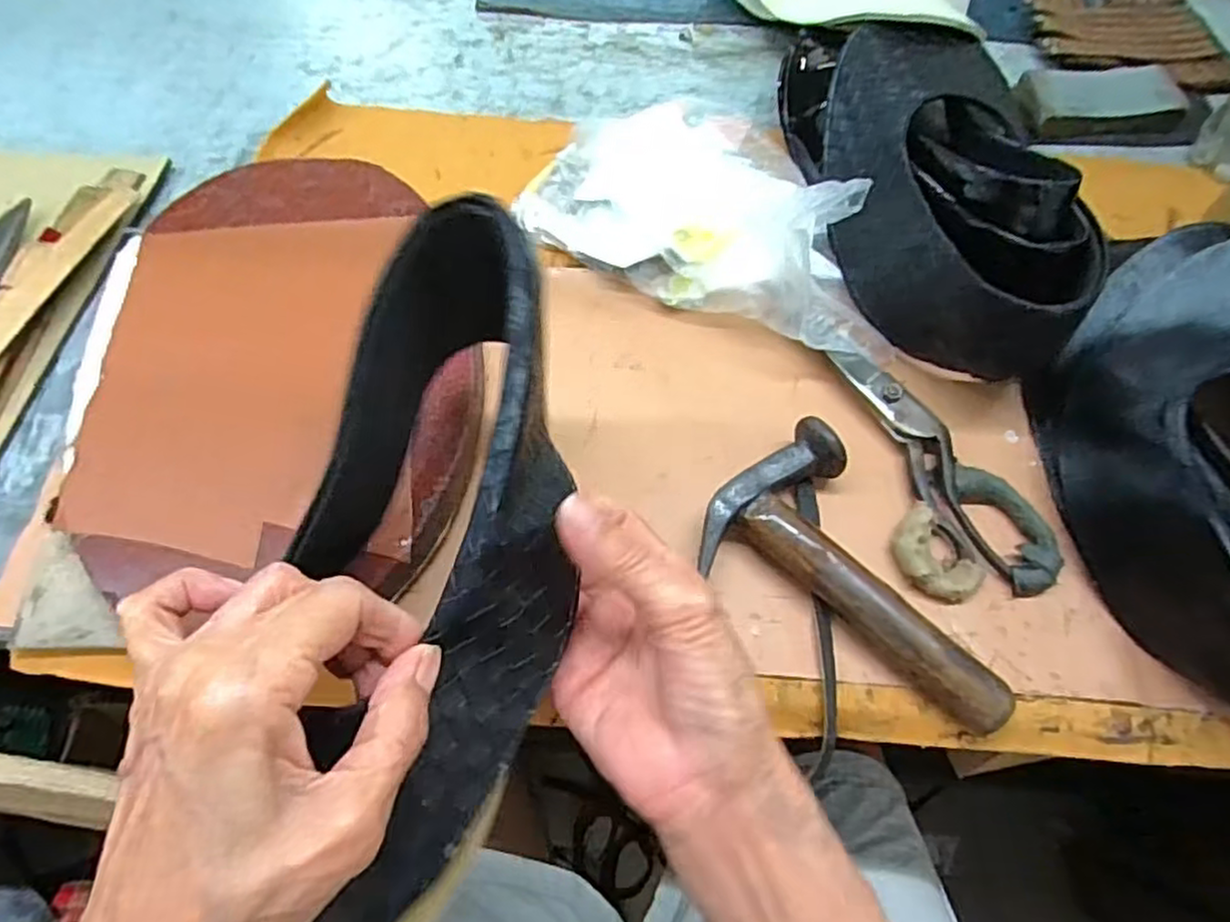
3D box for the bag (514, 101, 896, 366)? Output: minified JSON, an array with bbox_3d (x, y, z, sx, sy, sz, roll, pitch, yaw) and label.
[{"bbox_3d":[0.065,-0.152,0.426,0.239,0.043,0.145,32,66,16],"label":"bag"}]

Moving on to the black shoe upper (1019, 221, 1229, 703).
[{"bbox_3d":[0.286,-0.005,0.316,0.130,0.100,0.241,1,61,1],"label":"black shoe upper"}]

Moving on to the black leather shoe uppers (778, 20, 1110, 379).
[{"bbox_3d":[0.176,-0.158,0.402,0.123,0.085,0.261,0,61,0],"label":"black leather shoe uppers"}]

